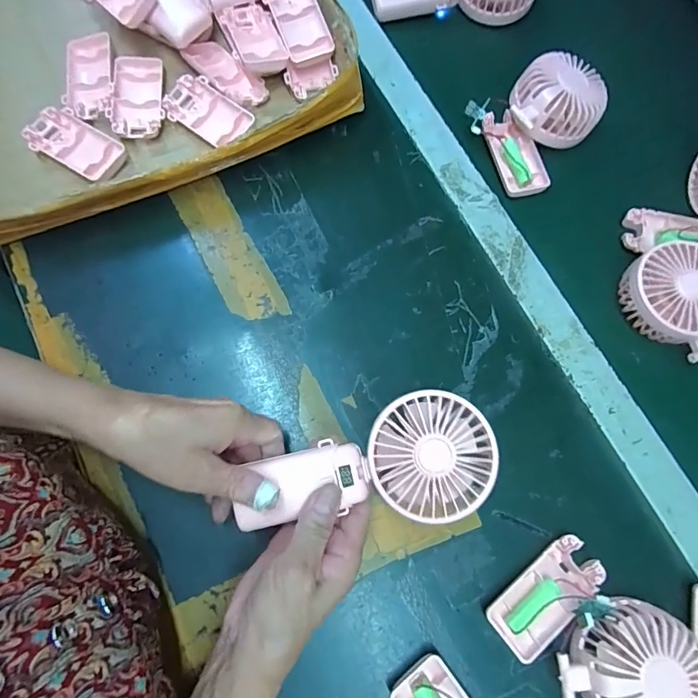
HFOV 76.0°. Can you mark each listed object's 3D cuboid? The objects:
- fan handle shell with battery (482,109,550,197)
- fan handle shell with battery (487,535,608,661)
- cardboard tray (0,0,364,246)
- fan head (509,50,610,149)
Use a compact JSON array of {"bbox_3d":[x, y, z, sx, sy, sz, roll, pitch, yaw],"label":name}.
[{"bbox_3d":[0.165,-0.195,0.448,0.045,0.018,0.091,-17,75,-7],"label":"fan handle shell with battery"},{"bbox_3d":[0.150,0.186,0.337,0.092,0.019,0.044,-37,78,-11],"label":"fan handle shell with battery"},{"bbox_3d":[-0.240,-0.313,0.437,0.413,0.060,0.390,-23,76,-8],"label":"cardboard tray"},{"bbox_3d":[0.205,-0.244,0.443,0.089,0.046,0.075,11,74,1],"label":"fan head"}]

